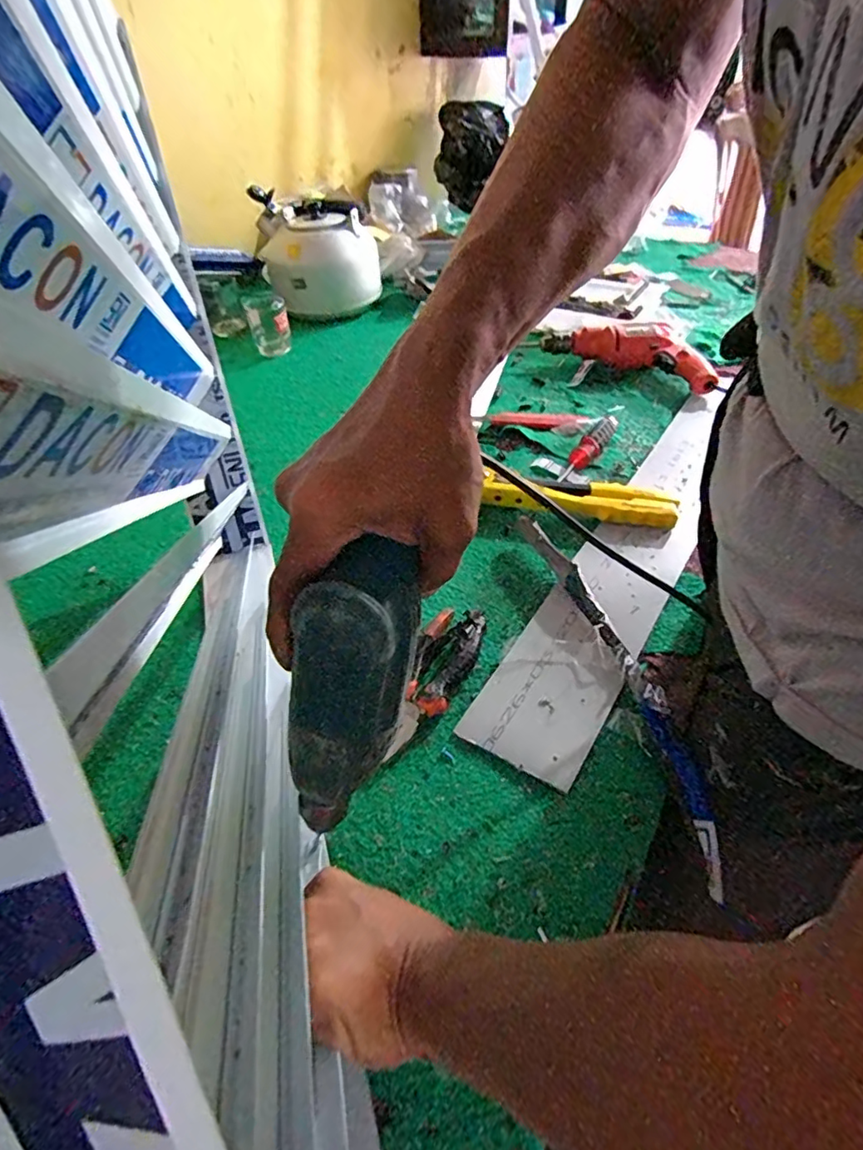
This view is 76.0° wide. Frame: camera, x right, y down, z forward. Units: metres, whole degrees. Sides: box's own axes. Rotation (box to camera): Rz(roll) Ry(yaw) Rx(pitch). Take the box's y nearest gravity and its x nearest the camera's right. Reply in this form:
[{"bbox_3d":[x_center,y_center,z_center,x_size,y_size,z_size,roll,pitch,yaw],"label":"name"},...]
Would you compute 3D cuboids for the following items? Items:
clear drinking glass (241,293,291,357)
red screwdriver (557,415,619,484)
[{"bbox_3d":[-0.285,-0.443,0.979,0.070,0.073,0.060,-16,47,-12],"label":"clear drinking glass"},{"bbox_3d":[0.201,-0.164,0.711,0.035,0.023,0.131,25,52,25],"label":"red screwdriver"}]

